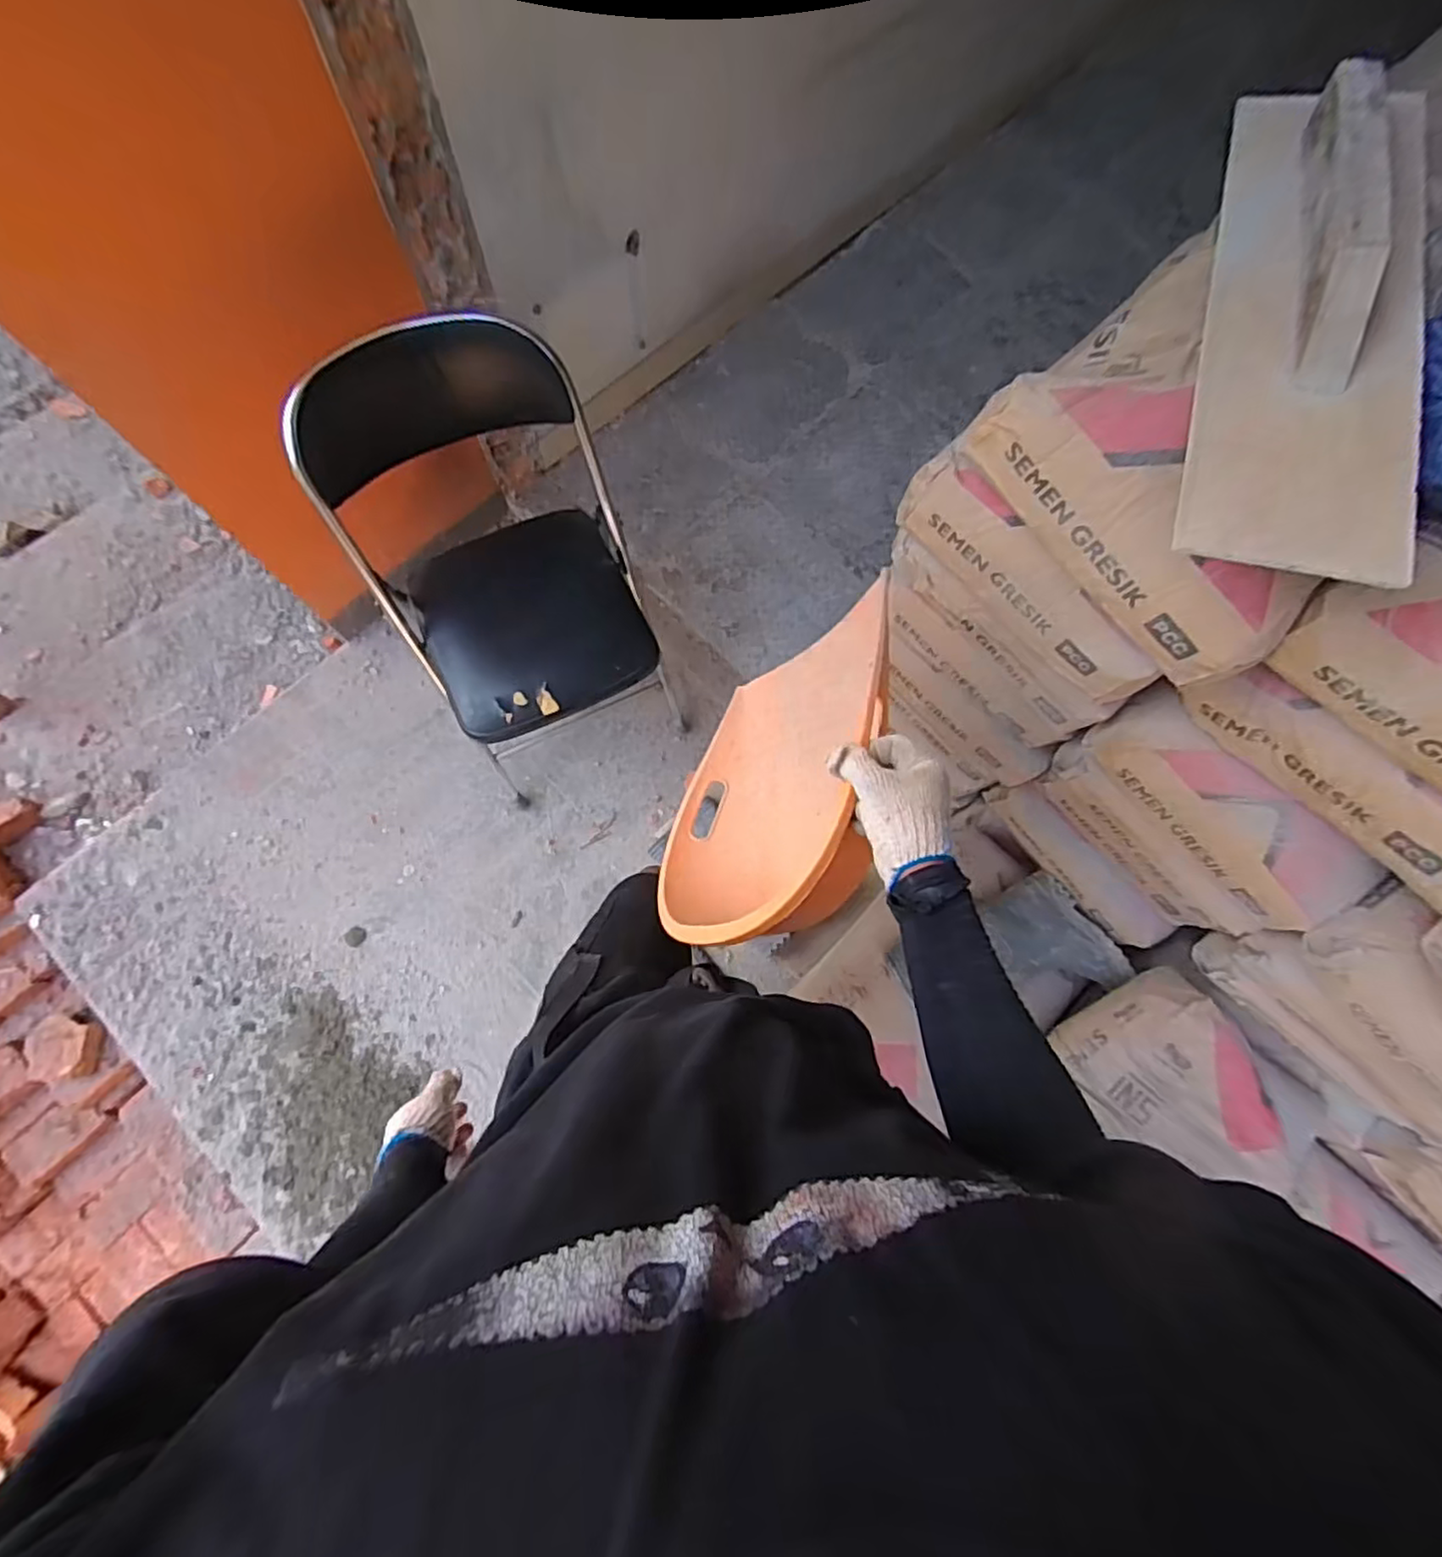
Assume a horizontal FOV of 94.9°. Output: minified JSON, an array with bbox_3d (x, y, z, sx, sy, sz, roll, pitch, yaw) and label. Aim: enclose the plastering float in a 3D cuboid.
[{"bbox_3d":[0.492,-0.391,0.537,0.143,0.078,0.499,19,75,3],"label":"plastering float"}]

